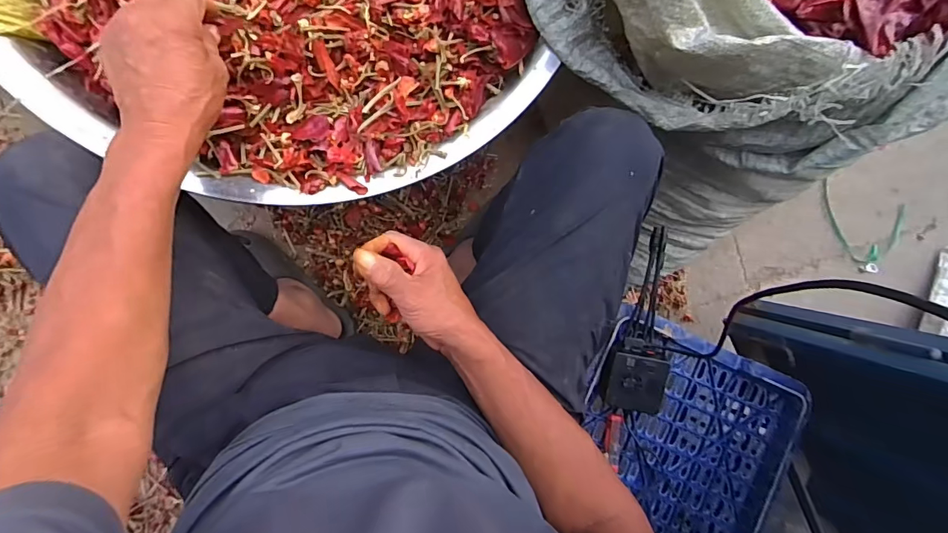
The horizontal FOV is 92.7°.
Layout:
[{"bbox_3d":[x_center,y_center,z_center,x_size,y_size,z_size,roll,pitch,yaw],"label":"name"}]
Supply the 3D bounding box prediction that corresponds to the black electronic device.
[{"bbox_3d":[0.222,0.150,0.618,0.078,0.032,0.093,12,93,-9],"label":"black electronic device"}]

